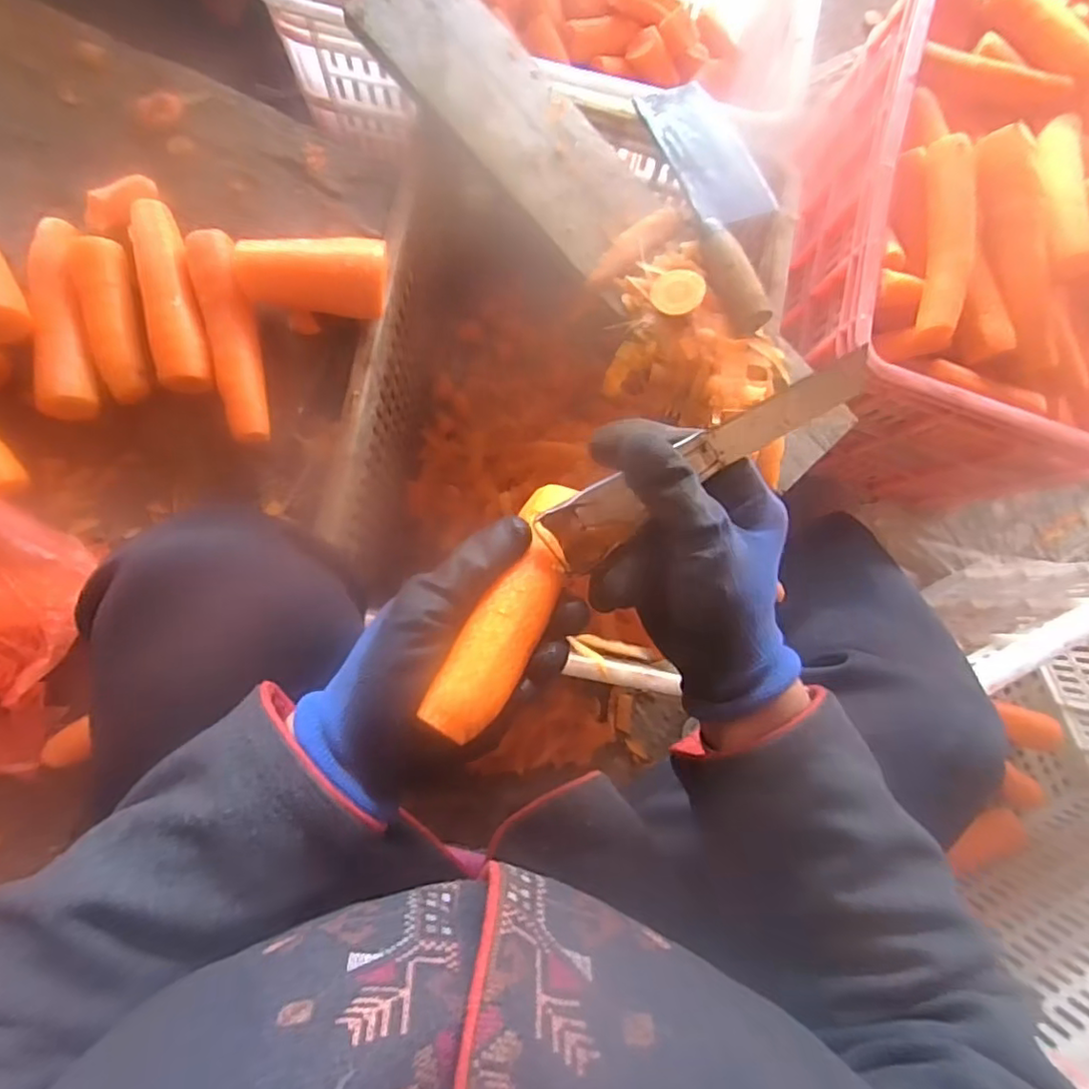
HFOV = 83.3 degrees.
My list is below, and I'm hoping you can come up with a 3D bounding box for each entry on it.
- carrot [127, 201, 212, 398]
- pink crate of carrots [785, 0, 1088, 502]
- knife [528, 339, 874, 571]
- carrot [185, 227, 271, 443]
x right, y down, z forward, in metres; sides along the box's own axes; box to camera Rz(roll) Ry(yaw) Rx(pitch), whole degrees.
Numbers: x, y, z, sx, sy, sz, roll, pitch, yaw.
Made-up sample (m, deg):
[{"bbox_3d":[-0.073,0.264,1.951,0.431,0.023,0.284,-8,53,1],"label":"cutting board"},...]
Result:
[{"bbox_3d":[-0.288,-0.191,0.478,0.040,0.031,0.152,-11,85,-8],"label":"carrot"},{"bbox_3d":[0.480,-0.334,0.707,0.346,0.306,0.488,16,83,-5],"label":"pink crate of carrots"},{"bbox_3d":[0.077,-0.038,0.291,0.161,0.006,0.034,-29,108,8],"label":"knife"},{"bbox_3d":[-0.240,-0.161,0.477,0.036,0.041,0.163,-13,86,-8],"label":"carrot"}]

